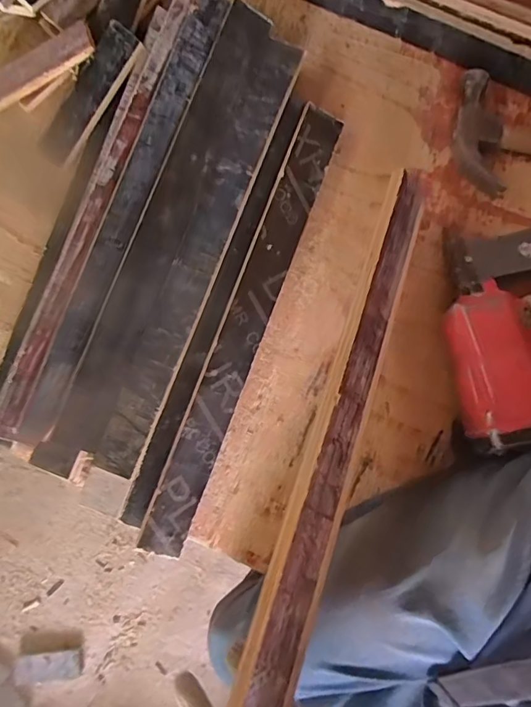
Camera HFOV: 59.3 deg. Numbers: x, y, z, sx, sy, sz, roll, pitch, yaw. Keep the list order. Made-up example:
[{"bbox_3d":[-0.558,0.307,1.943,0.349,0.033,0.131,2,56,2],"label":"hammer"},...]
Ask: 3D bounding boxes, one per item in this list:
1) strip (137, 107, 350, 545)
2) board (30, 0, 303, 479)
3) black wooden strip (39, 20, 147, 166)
[{"bbox_3d":[-0.022,-0.030,0.495,0.046,0.009,0.491,22,86,-17],"label":"strip"},{"bbox_3d":[-0.091,-0.114,0.493,0.090,0.016,0.515,23,87,-11],"label":"board"},{"bbox_3d":[-0.196,-0.284,0.515,0.047,0.016,0.158,42,103,7],"label":"black wooden strip"}]

